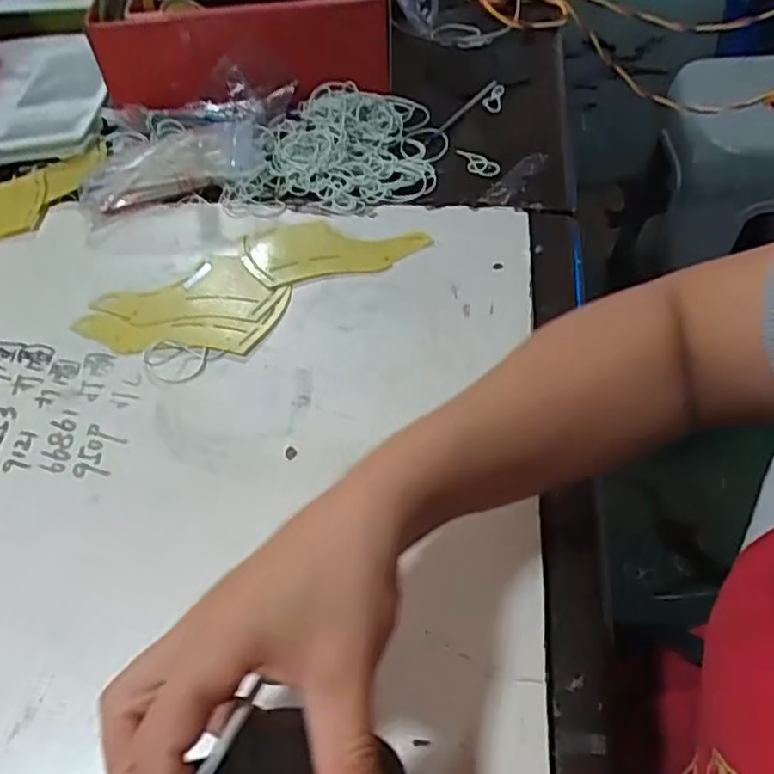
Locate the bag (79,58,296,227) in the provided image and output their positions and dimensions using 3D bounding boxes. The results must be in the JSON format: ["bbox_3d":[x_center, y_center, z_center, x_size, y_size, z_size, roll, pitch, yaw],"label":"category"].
[{"bbox_3d":[-0.177,-0.229,0.609,0.167,0.045,0.174,-5,51,0],"label":"bag"}]

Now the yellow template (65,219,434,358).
[{"bbox_3d":[-0.098,-0.081,0.514,0.243,0.006,0.105,-29,55,-18],"label":"yellow template"}]

